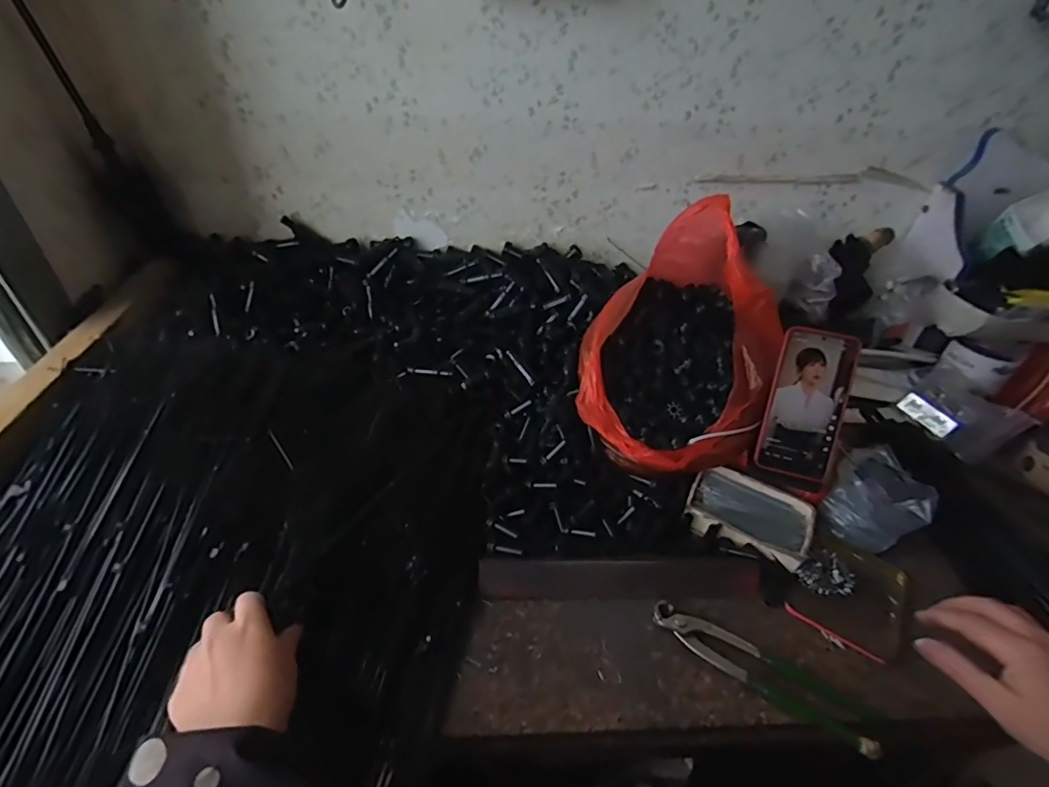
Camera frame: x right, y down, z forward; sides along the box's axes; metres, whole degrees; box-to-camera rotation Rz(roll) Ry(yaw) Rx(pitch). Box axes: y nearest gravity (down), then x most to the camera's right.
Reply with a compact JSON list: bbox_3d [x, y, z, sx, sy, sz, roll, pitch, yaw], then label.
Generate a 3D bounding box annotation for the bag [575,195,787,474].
[{"bbox_3d":[0.190,-0.057,0.619,0.208,0.221,0.265,25,45,24],"label":"bag"}]

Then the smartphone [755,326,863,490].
[{"bbox_3d":[0.313,0.016,0.586,0.078,0.171,0.016,12,4,11],"label":"smartphone"}]

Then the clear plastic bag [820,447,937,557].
[{"bbox_3d":[0.404,0.118,0.600,0.093,0.053,0.116,33,49,31],"label":"clear plastic bag"}]

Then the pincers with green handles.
[{"bbox_3d":[0.213,0.250,0.473,0.200,0.017,0.050,21,44,21],"label":"pincers with green handles"}]

